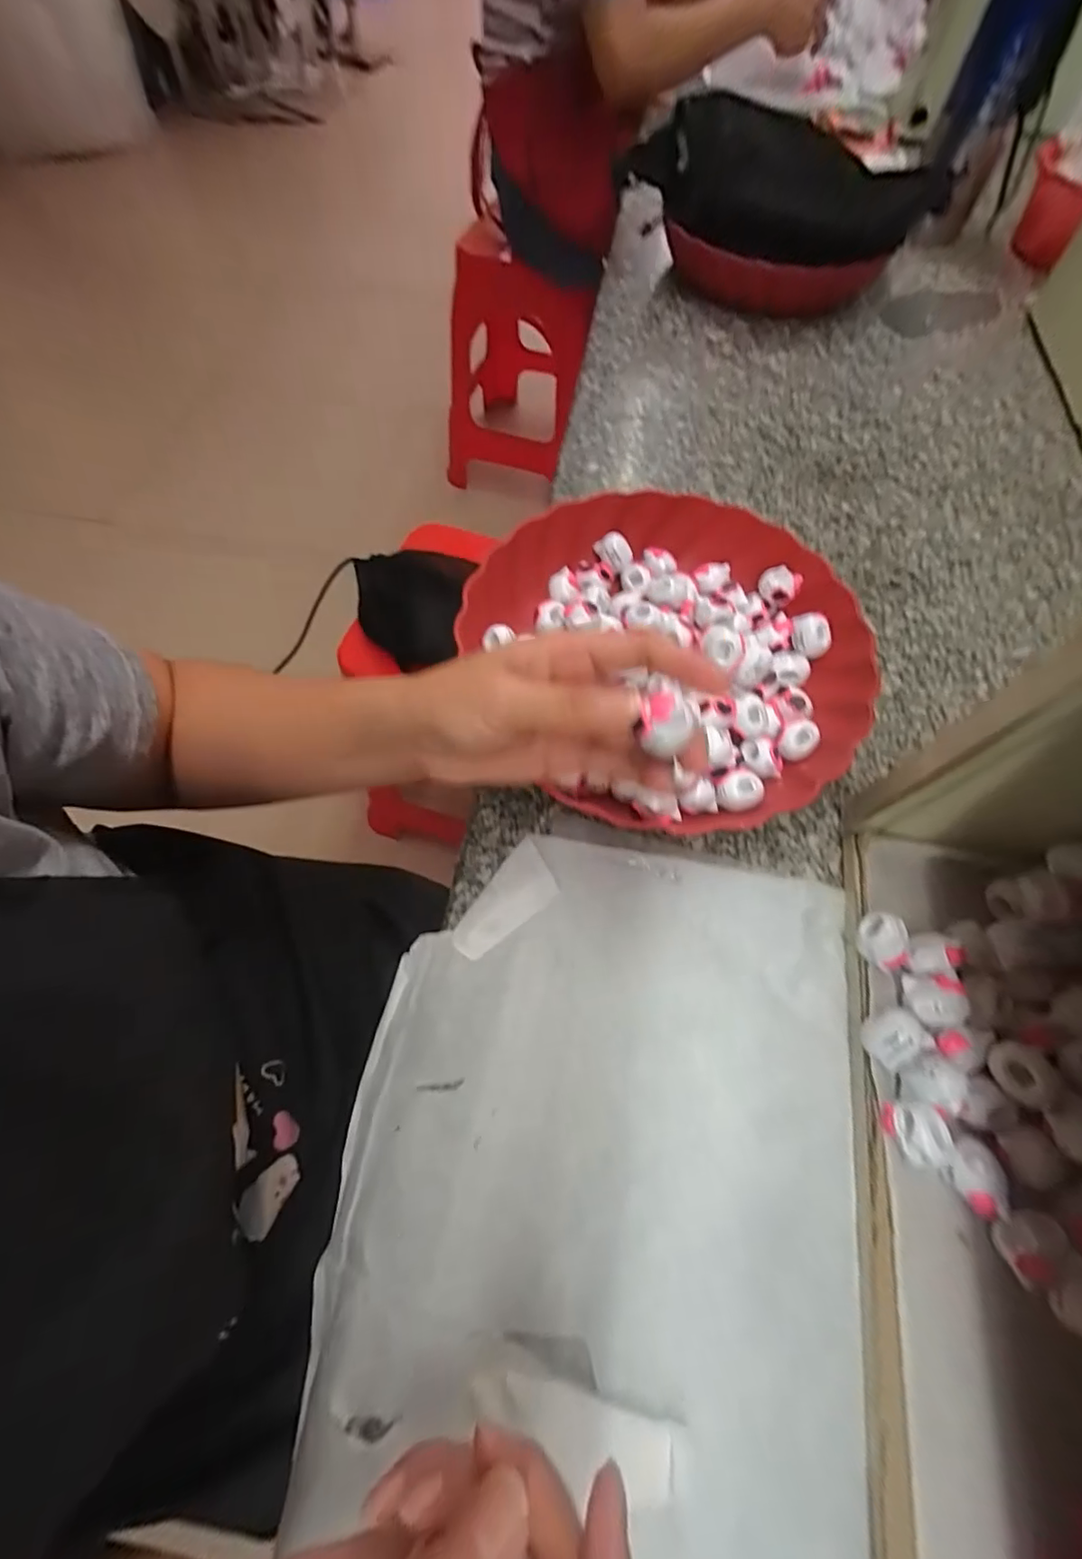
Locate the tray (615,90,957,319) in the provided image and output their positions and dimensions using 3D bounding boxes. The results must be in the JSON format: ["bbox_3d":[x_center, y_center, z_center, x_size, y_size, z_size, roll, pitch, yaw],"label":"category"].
[{"bbox_3d":[0.232,-0.566,0.551,0.294,0.112,0.161,9,65,2],"label":"tray"}]

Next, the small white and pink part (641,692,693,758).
[{"bbox_3d":[0.045,-0.021,0.200,0.016,0.017,0.019,1,65,-2],"label":"small white and pink part"}]

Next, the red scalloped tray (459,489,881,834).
[{"bbox_3d":[0.079,-0.080,0.353,0.231,0.052,0.242,-35,71,-17],"label":"red scalloped tray"}]

